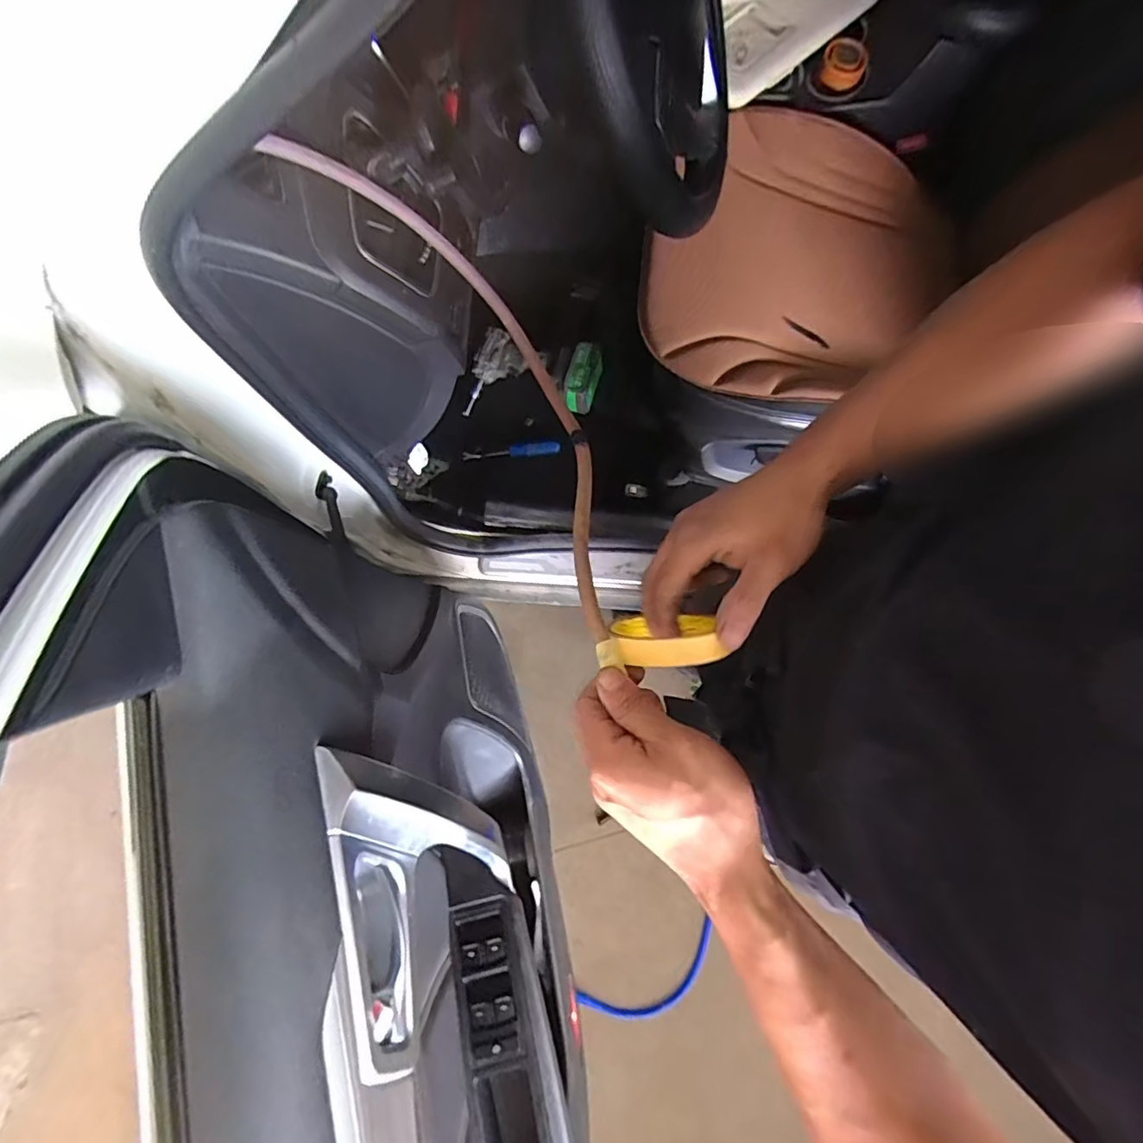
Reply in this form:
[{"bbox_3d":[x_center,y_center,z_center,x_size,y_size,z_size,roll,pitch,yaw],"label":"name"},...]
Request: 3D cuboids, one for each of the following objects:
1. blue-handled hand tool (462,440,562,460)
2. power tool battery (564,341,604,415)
[{"bbox_3d":[-0.120,-0.246,1.112,0.195,0.034,0.026,-1,80,0],"label":"blue-handled hand tool"},{"bbox_3d":[0.023,-0.383,1.088,0.064,0.073,0.119,17,80,3],"label":"power tool battery"}]

